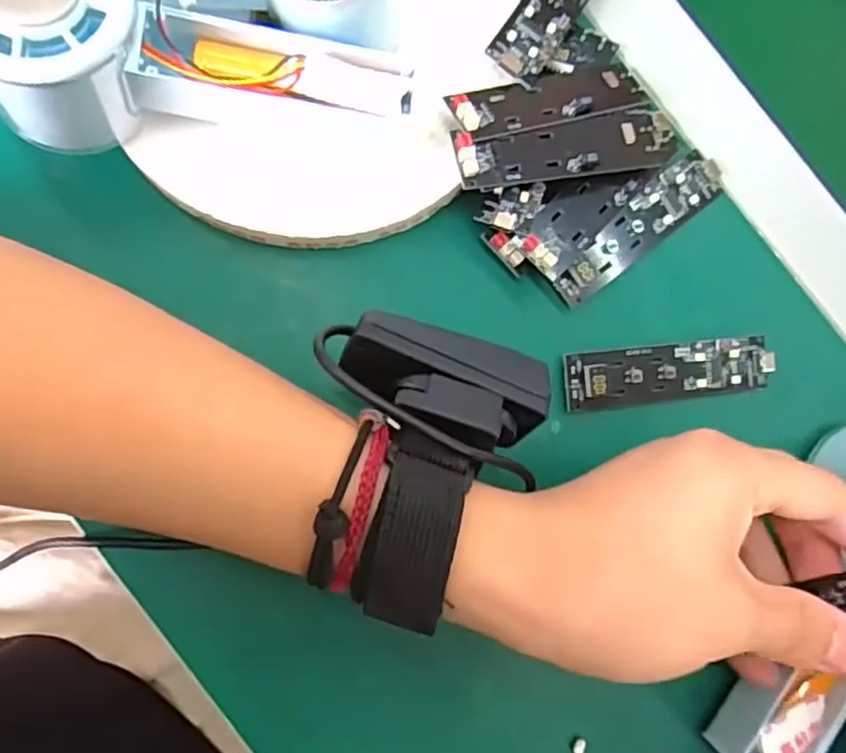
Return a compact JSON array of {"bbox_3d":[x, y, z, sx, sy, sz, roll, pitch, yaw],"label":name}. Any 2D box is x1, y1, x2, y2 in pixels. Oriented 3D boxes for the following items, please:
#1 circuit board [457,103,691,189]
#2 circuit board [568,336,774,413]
[{"bbox_3d":[0.063,-0.092,0.277,0.110,0.009,0.026,-15,87,-21],"label":"circuit board"},{"bbox_3d":[0.103,-0.002,0.286,0.090,0.010,0.023,-6,83,-8],"label":"circuit board"}]

